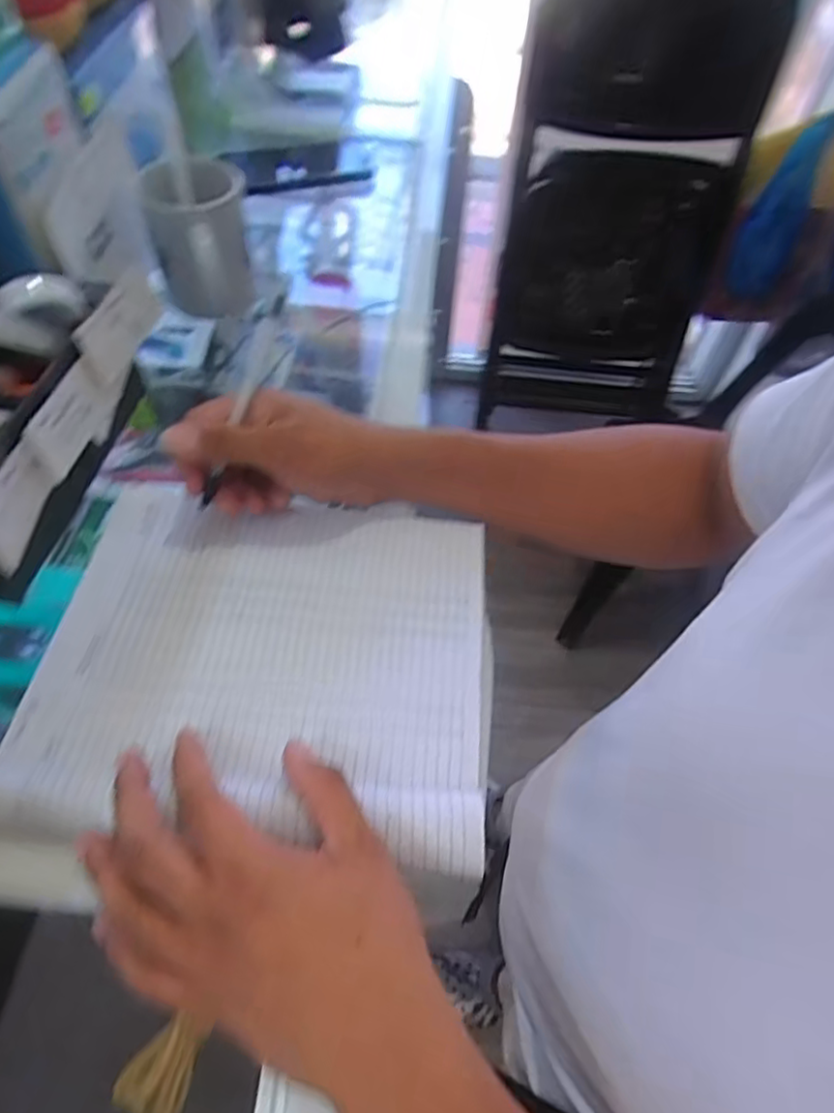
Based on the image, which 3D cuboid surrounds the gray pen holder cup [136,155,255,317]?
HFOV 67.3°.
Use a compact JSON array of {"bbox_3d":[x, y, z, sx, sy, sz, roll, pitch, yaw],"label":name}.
[{"bbox_3d":[-0.175,-0.259,0.510,0.078,0.087,0.089,-15,58,-13],"label":"gray pen holder cup"}]

